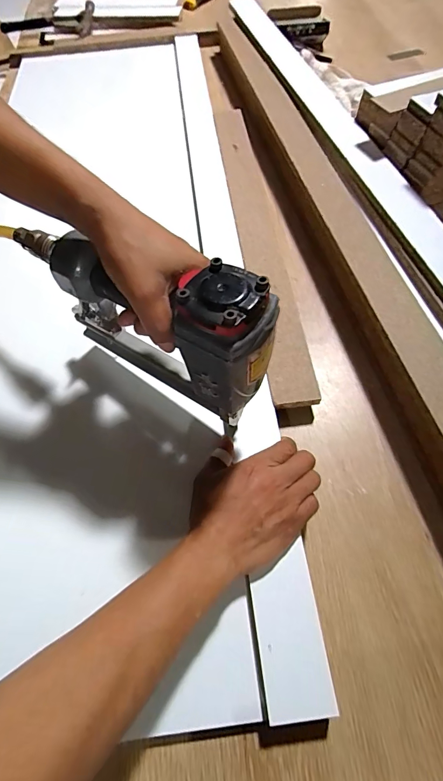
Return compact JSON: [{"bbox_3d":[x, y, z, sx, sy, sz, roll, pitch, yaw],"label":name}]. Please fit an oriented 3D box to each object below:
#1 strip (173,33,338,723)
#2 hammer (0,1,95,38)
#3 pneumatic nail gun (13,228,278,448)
[{"bbox_3d":[-0.011,-0.277,0.563,0.052,0.037,1.193,-7,60,-2],"label":"strip"},{"bbox_3d":[-0.419,-0.879,0.911,0.238,0.054,0.064,5,61,6],"label":"hammer"},{"bbox_3d":[-0.068,-0.070,0.334,0.252,0.161,0.054,36,68,19],"label":"pneumatic nail gun"}]

